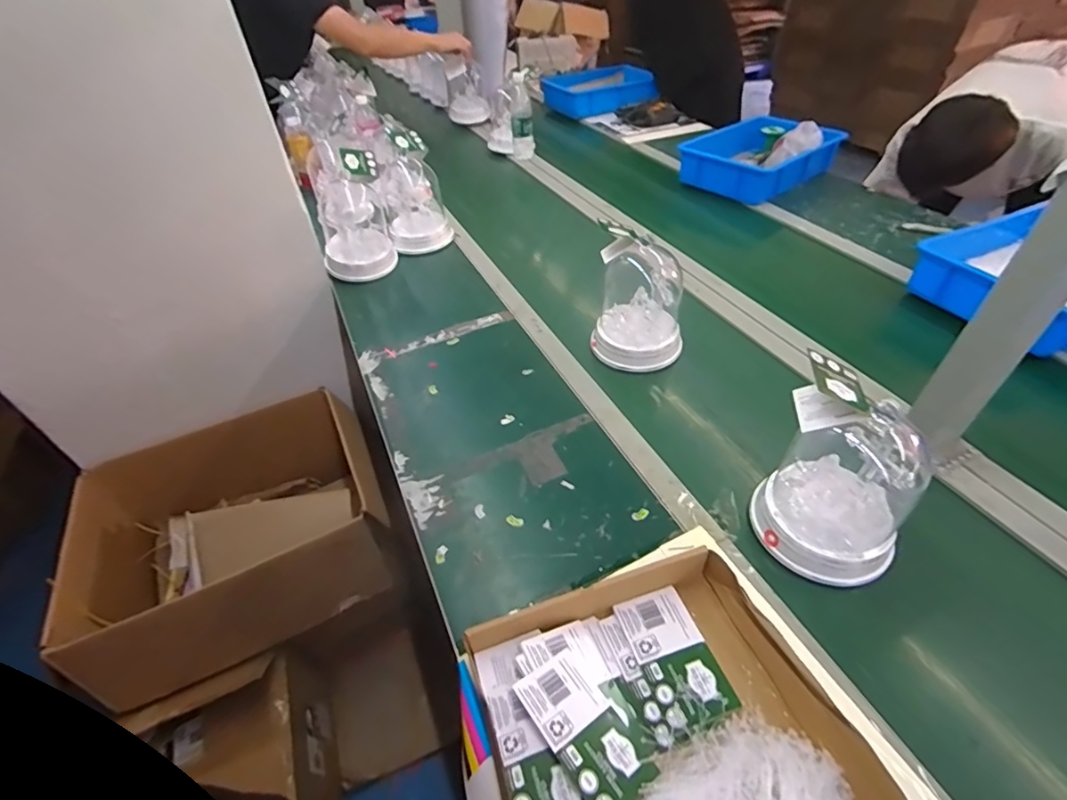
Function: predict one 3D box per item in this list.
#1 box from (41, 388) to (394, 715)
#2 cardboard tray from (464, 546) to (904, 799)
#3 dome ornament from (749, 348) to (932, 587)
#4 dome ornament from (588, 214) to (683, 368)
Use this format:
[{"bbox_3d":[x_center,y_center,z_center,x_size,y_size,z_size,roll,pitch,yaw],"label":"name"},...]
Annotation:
[{"bbox_3d":[-0.627,0.304,1.094,0.596,0.278,0.495,-25,47,-21],"label":"box"},{"bbox_3d":[0.121,0.304,0.434,0.276,0.058,0.314,-17,45,-14],"label":"cardboard tray"},{"bbox_3d":[0.332,0.085,0.547,0.140,0.207,0.130,28,52,29],"label":"dome ornament"},{"bbox_3d":[0.175,-0.162,0.835,0.144,0.210,0.125,10,45,14],"label":"dome ornament"}]

